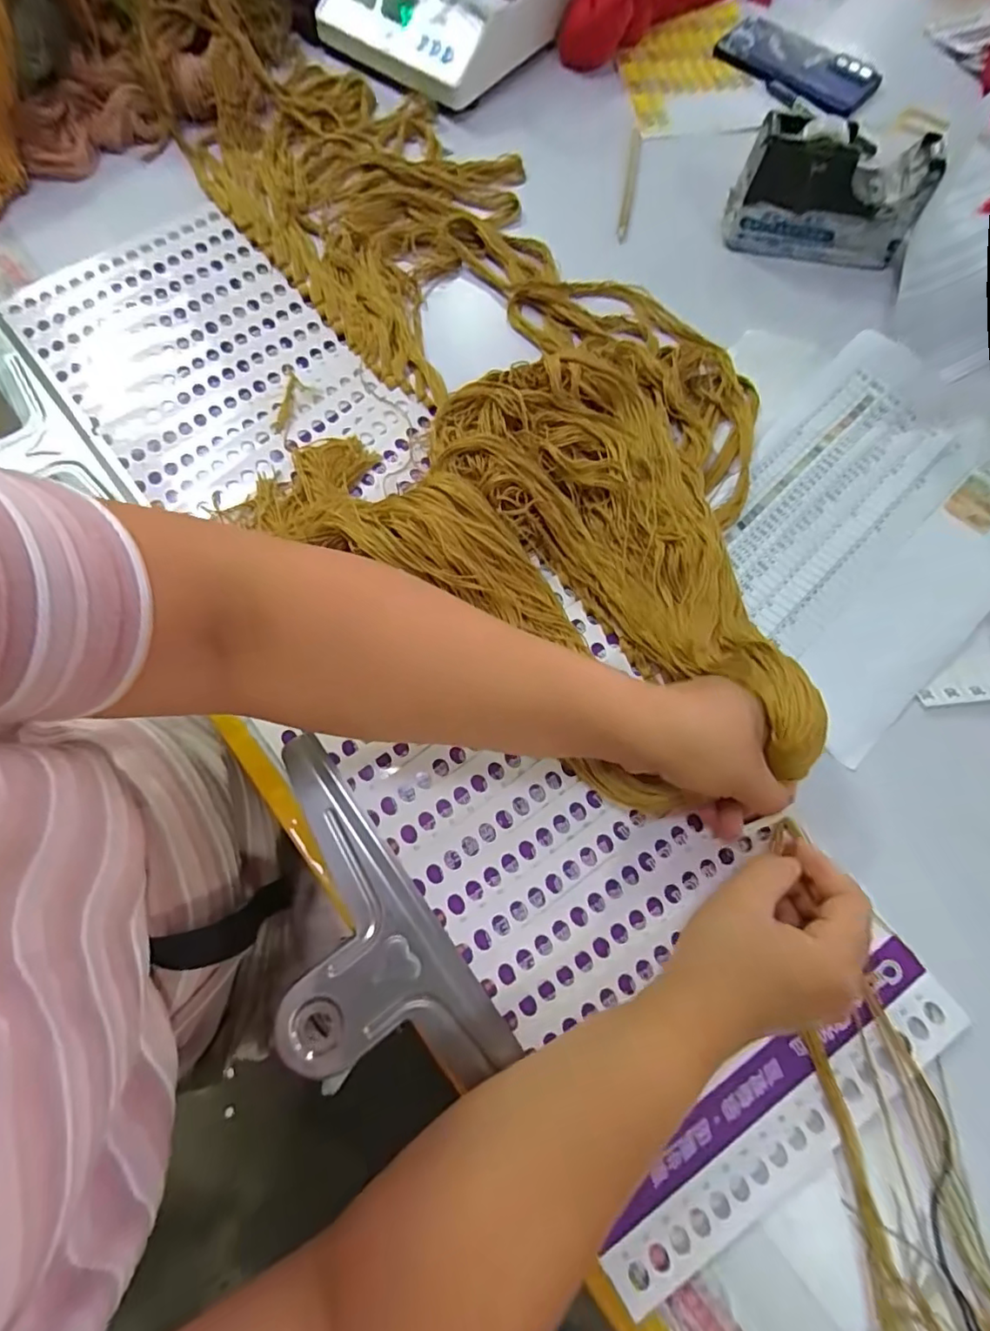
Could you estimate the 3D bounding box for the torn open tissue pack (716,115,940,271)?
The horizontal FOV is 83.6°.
[{"bbox_3d":[0.285,-0.406,0.477,0.152,0.077,0.055,9,73,2],"label":"torn open tissue pack"}]

